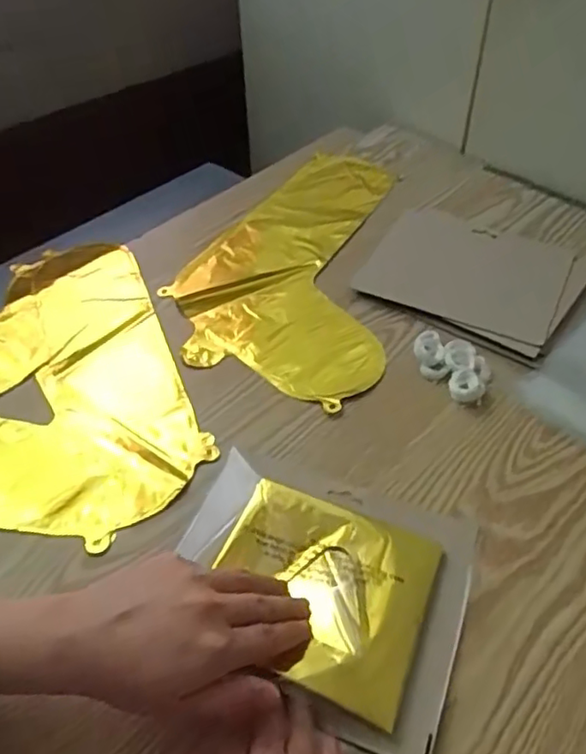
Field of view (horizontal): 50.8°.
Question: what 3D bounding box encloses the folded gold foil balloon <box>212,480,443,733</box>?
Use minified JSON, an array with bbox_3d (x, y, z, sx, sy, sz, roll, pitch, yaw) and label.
[{"bbox_3d":[0.016,0.136,0.404,0.139,0.018,0.124,18,48,18],"label":"folded gold foil balloon"}]

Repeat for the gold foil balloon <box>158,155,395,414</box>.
[{"bbox_3d":[0.032,-0.134,0.674,0.226,0.013,0.397,18,48,18],"label":"gold foil balloon"}]

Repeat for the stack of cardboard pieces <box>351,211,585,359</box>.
[{"bbox_3d":[0.187,-0.107,0.639,0.209,0.013,0.179,27,52,25],"label":"stack of cardboard pieces"}]

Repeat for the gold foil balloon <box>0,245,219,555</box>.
[{"bbox_3d":[-0.278,0.009,0.534,0.336,0.014,0.364,-18,48,-16],"label":"gold foil balloon"}]

